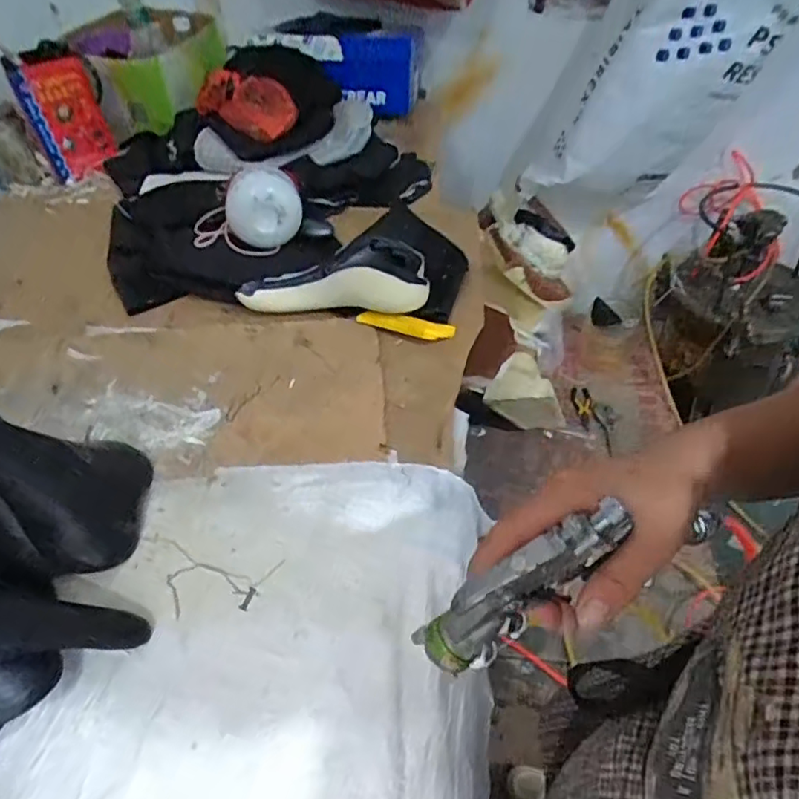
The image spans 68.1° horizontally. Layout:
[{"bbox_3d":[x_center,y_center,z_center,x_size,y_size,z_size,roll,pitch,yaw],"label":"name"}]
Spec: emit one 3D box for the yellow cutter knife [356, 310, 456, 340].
[{"bbox_3d":[0.009,-0.100,0.800,0.132,0.026,0.013,9,12,8],"label":"yellow cutter knife"}]

